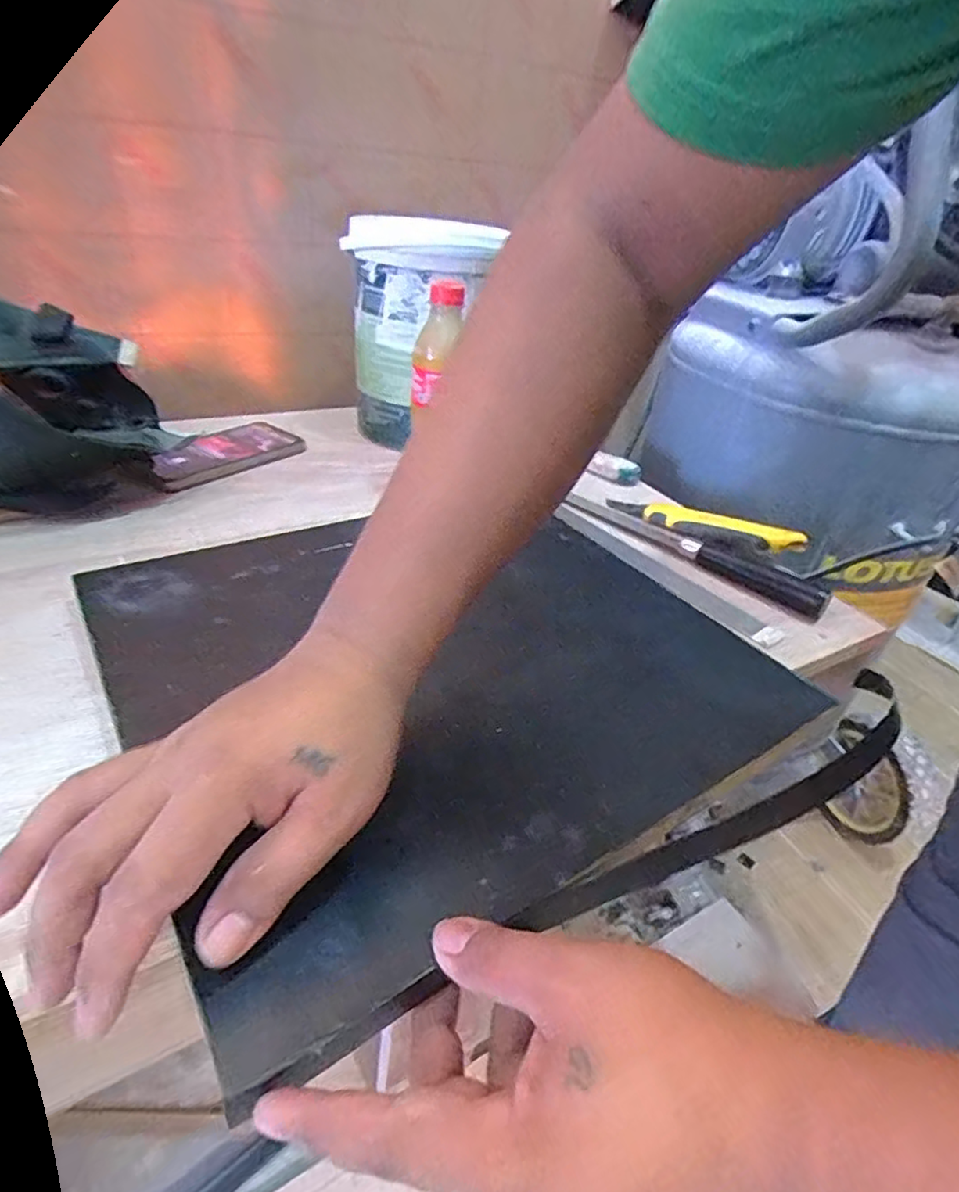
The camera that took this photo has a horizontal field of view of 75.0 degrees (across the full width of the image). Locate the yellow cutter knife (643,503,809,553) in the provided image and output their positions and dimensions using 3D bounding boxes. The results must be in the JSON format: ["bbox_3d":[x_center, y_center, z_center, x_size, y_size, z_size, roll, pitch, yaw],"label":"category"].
[{"bbox_3d":[0.231,-0.066,0.598,0.147,0.013,0.027,18,65,28],"label":"yellow cutter knife"}]

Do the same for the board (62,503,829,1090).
[{"bbox_3d":[-0.024,0.032,0.401,0.364,0.022,0.330,-17,41,-31],"label":"board"}]

